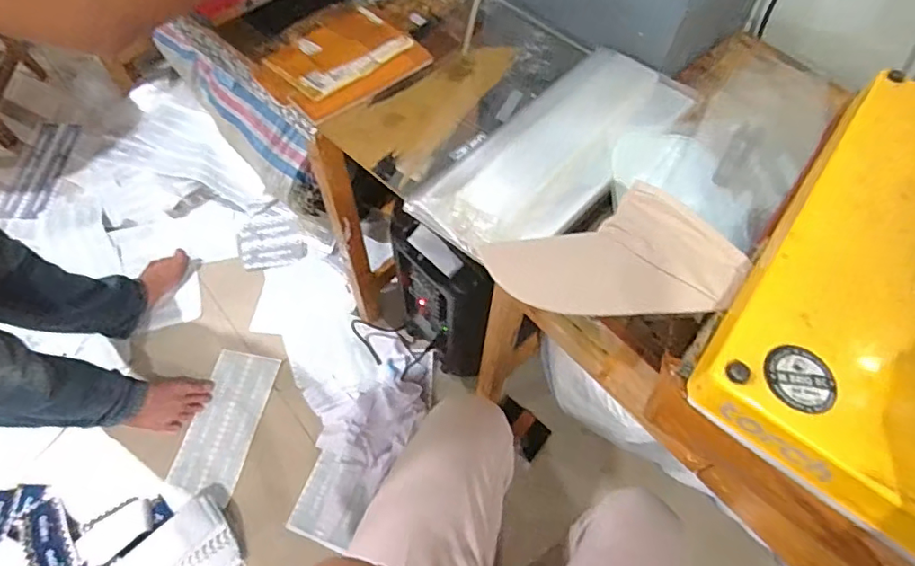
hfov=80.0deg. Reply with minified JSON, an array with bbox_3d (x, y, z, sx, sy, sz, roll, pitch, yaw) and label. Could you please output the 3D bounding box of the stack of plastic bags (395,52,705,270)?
[{"bbox_3d":[0.116,-0.160,0.620,0.145,0.032,0.358,41,67,19],"label":"stack of plastic bags"}]

